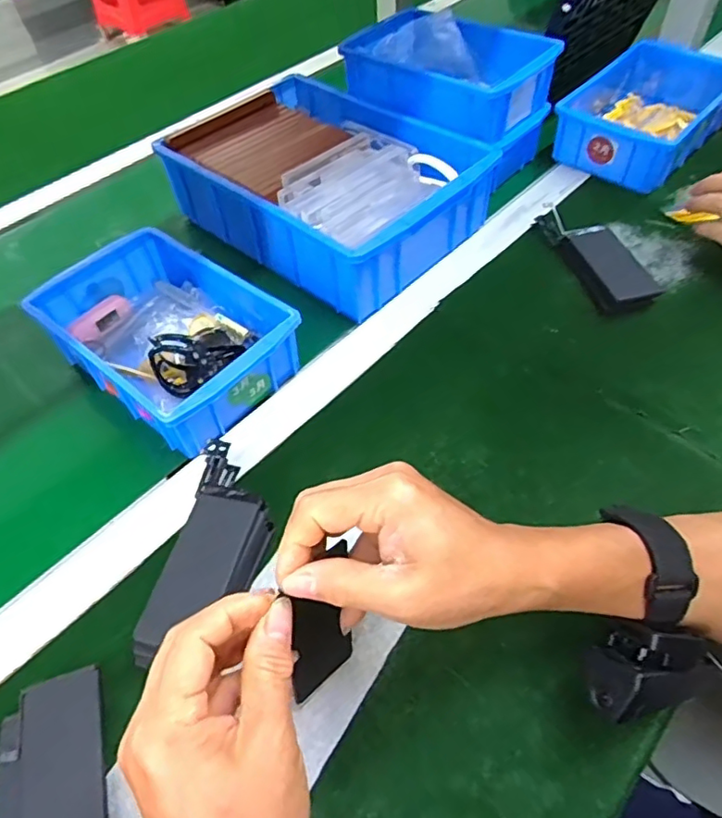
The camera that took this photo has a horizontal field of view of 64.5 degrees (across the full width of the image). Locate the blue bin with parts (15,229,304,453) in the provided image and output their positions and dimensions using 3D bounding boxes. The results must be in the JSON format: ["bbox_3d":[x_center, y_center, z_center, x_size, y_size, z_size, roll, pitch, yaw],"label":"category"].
[{"bbox_3d":[-0.164,-0.061,0.483,0.206,0.066,0.140,29,59,23],"label":"blue bin with parts"}]

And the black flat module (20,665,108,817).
[{"bbox_3d":[-0.160,0.194,0.307,0.042,0.004,0.097,-13,54,-14],"label":"black flat module"}]

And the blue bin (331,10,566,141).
[{"bbox_3d":[0.087,-0.355,0.595,0.142,0.069,0.194,-38,59,-24],"label":"blue bin"}]

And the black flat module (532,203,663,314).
[{"bbox_3d":[0.225,-0.151,0.550,0.055,0.023,0.149,-16,53,-9],"label":"black flat module"}]

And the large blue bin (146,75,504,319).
[{"bbox_3d":[-0.035,-0.229,0.581,0.291,0.082,0.207,35,61,26],"label":"large blue bin"}]

